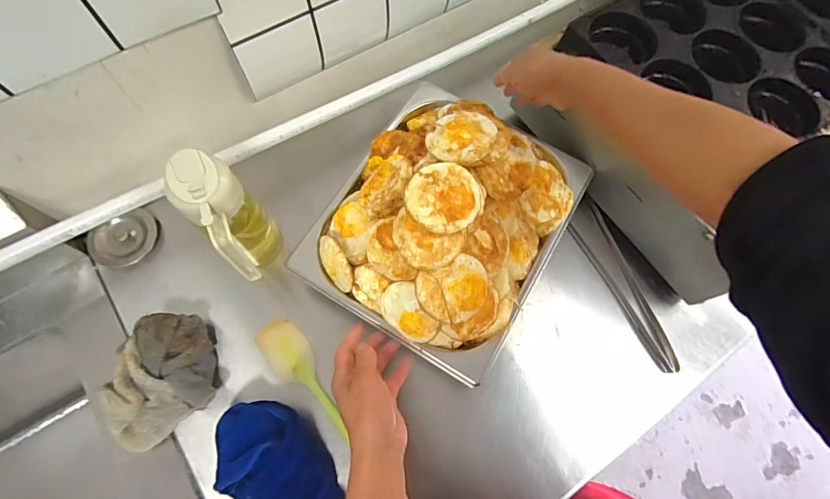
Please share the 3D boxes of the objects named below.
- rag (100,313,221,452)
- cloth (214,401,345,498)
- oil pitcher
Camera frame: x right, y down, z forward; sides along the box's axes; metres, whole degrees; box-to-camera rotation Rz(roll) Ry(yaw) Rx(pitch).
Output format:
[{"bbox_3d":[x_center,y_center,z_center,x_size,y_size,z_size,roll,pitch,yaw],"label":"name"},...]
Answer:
[{"bbox_3d":[-0.278,0.143,0.469,0.096,0.057,0.131,-10,70,-6],"label":"rag"},{"bbox_3d":[-0.136,0.249,0.432,0.104,0.061,0.188,-27,73,-12],"label":"cloth"},{"bbox_3d":[-0.198,-0.028,0.473,0.070,0.184,0.096,-36,75,-14],"label":"oil pitcher"}]

